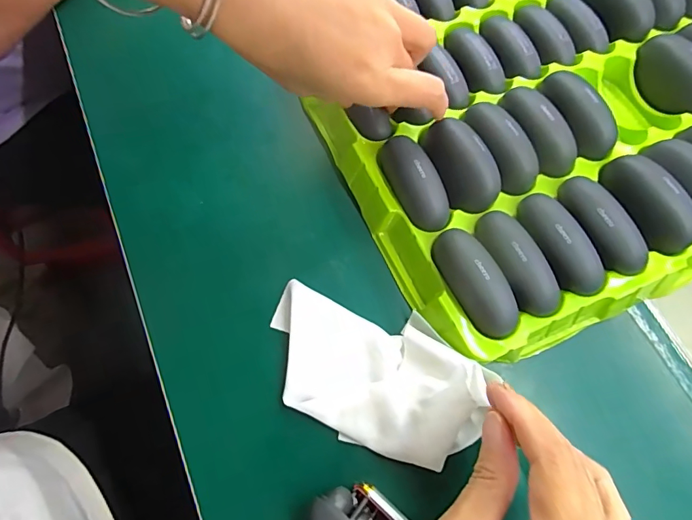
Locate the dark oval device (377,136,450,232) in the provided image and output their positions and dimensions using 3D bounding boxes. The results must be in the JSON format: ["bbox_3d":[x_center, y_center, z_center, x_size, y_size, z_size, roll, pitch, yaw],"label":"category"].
[{"bbox_3d":[0.044,-0.051,0.277,0.026,0.022,0.065,-21,71,-8],"label":"dark oval device"}]

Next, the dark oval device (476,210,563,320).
[{"bbox_3d":[0.100,0.000,0.254,0.025,0.020,0.066,-24,71,-9],"label":"dark oval device"}]

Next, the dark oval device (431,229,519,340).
[{"bbox_3d":[0.074,0.011,0.251,0.023,0.023,0.067,-23,71,-9],"label":"dark oval device"}]

